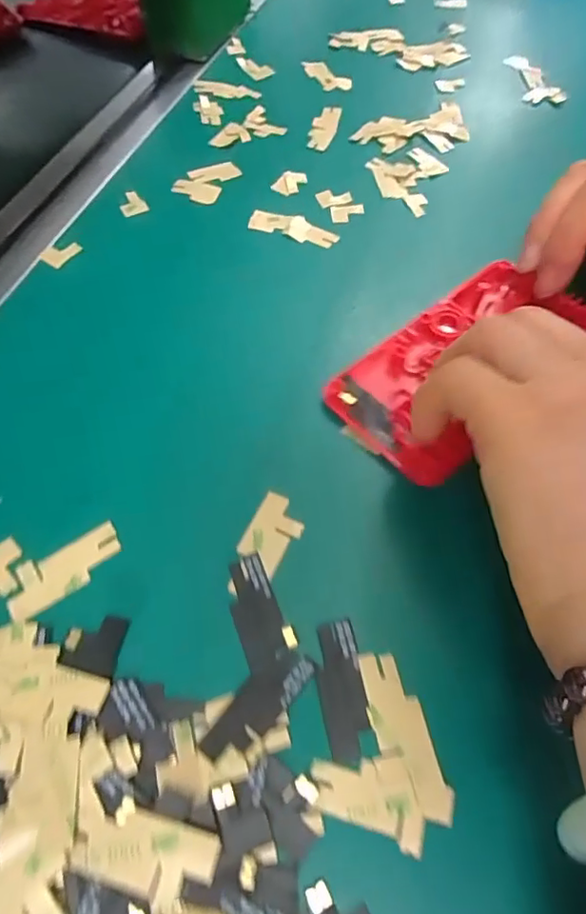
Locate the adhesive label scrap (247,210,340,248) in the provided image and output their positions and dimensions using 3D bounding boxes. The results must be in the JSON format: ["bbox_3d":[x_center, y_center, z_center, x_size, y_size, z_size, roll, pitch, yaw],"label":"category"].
[{"bbox_3d":[0.001,-0.123,0.285,0.048,0.004,0.015,17,59,11],"label":"adhesive label scrap"}]

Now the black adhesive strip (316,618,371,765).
[{"bbox_3d":[0.015,0.072,0.168,0.014,0.004,0.040,-6,58,-4],"label":"black adhesive strip"}]

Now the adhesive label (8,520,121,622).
[{"bbox_3d":[-0.079,0.038,0.185,0.040,0.004,0.018,-32,63,-18],"label":"adhesive label"}]

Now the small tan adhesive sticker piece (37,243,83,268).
[{"bbox_3d":[-0.117,-0.104,0.270,0.014,0.004,0.018,34,66,9],"label":"small tan adhesive sticker piece"}]

